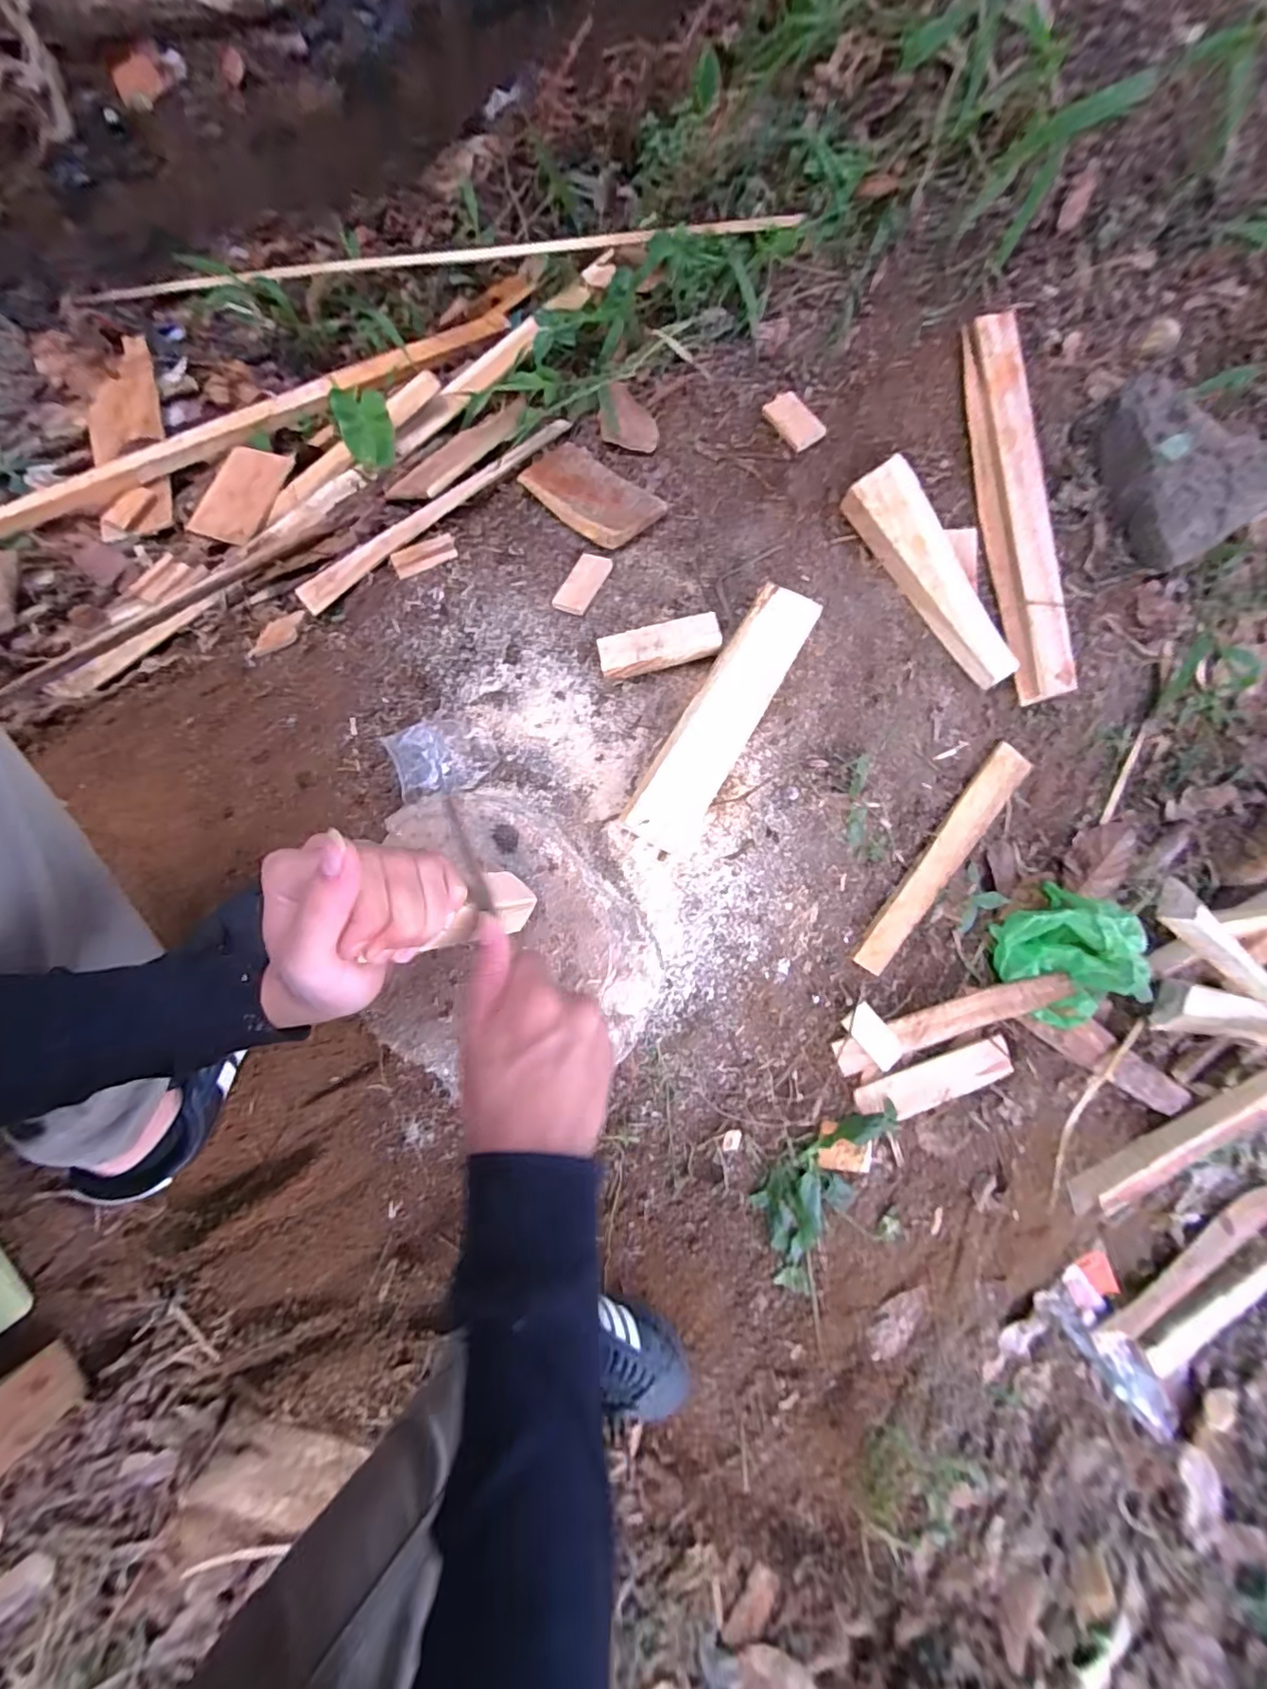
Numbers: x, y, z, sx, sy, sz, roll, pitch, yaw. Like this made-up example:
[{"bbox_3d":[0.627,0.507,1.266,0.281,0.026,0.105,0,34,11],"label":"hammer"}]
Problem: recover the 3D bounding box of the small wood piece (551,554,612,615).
[{"bbox_3d":[-0.053,-0.276,0.595,0.037,0.005,0.075,25,75,5],"label":"small wood piece"}]

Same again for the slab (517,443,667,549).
[{"bbox_3d":[-0.053,-0.401,0.639,0.083,0.017,0.193,-35,64,-11],"label":"slab"}]

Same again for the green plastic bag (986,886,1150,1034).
[{"bbox_3d":[0.512,0.134,0.655,0.126,0.091,0.155,-35,79,-11],"label":"green plastic bag"}]

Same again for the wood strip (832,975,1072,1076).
[{"bbox_3d":[0.372,0.203,0.646,0.302,0.023,0.039,-15,75,-6],"label":"wood strip"}]

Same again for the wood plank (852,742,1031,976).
[{"bbox_3d":[0.341,0.020,0.624,0.046,0.008,0.285,33,94,-13],"label":"wood plank"}]

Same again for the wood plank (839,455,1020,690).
[{"bbox_3d":[0.310,-0.274,0.577,0.063,0.034,0.247,-34,91,-11],"label":"wood plank"}]

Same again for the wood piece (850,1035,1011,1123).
[{"bbox_3d":[0.355,0.278,0.654,0.213,0.008,0.049,-12,79,-15],"label":"wood piece"}]

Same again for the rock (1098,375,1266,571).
[{"bbox_3d":[0.538,-0.376,0.558,0.102,0.084,0.170,-32,78,-10],"label":"rock"}]

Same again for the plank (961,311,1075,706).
[{"bbox_3d":[0.397,-0.349,0.583,0.057,0.025,0.393,-9,90,-5],"label":"plank"}]

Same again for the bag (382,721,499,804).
[{"bbox_3d":[-0.178,-0.085,0.527,0.091,0.035,0.056,-19,76,-7],"label":"bag"}]

